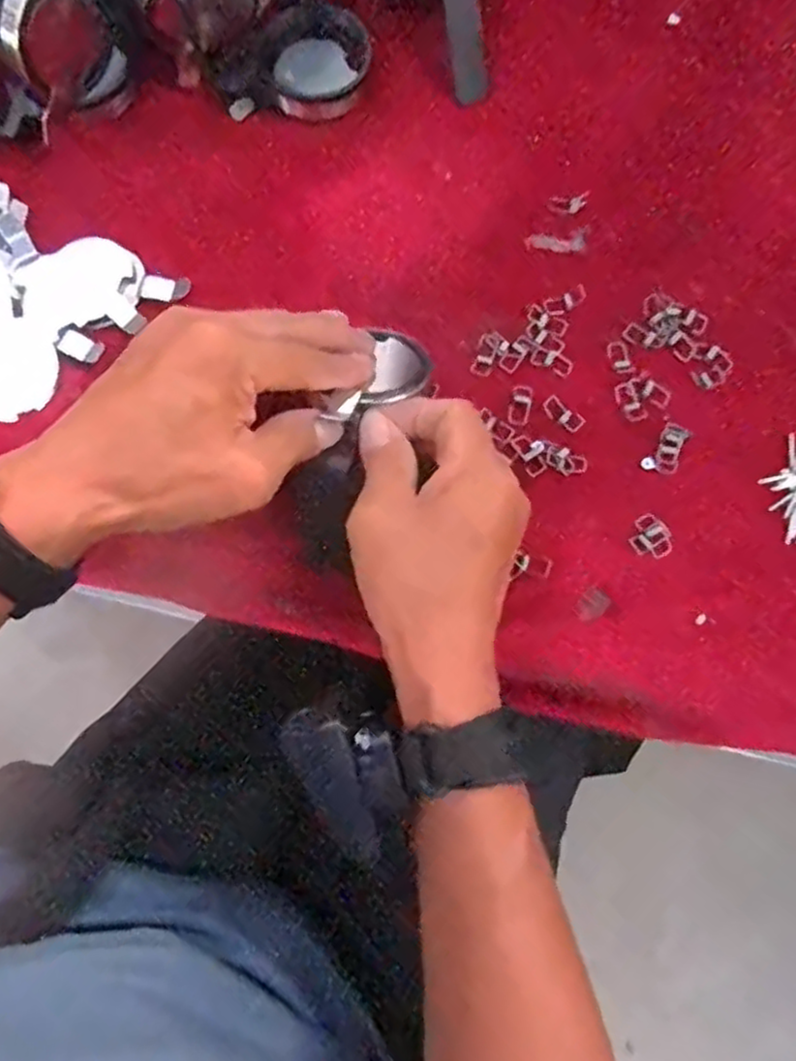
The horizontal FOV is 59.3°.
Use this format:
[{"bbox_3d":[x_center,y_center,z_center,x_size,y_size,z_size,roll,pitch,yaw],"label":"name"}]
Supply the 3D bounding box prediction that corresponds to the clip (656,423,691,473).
[{"bbox_3d":[0.149,-0.044,0.379,0.014,0.004,0.026,23,79,7],"label":"clip"}]

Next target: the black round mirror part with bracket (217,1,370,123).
[{"bbox_3d":[-0.058,-0.287,0.434,0.097,0.023,0.059,-39,79,-6],"label":"black round mirror part with bracket"}]

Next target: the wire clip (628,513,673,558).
[{"bbox_3d":[0.134,0.004,0.369,0.023,0.005,0.020,44,83,11],"label":"wire clip"}]

